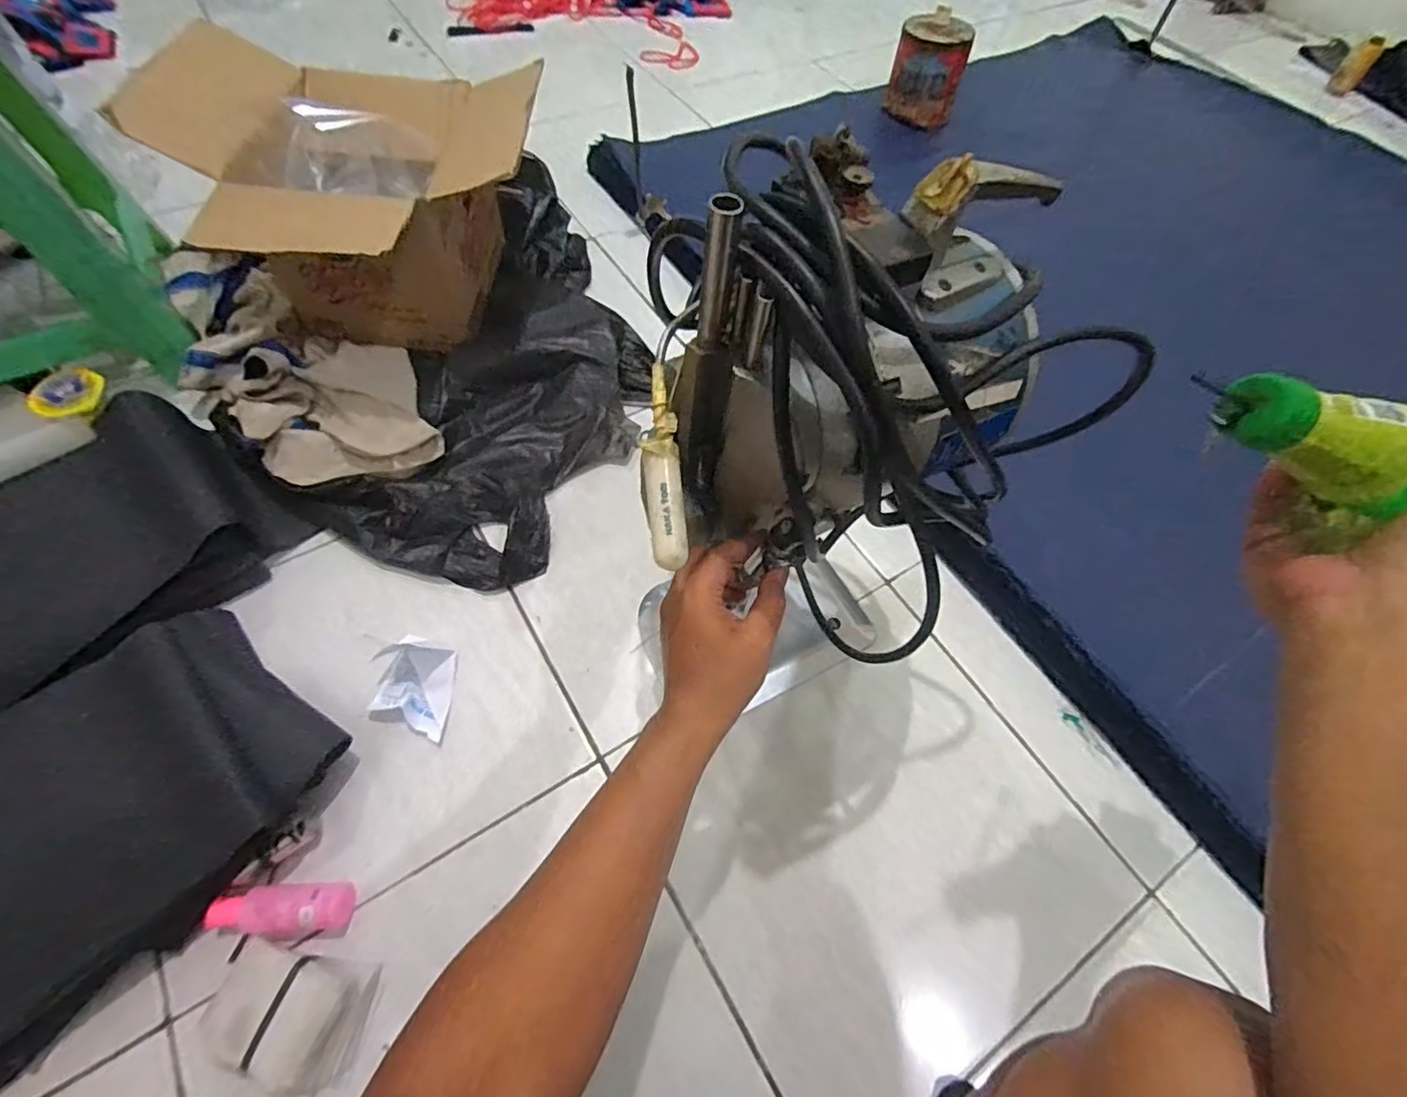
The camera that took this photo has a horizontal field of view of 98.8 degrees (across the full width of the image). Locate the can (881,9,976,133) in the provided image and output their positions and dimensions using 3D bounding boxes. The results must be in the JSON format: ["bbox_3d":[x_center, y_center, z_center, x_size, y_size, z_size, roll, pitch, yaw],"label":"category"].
[{"bbox_3d":[0.470,-1.003,1.268,0.140,0.160,0.111,6,59,-1],"label":"can"}]

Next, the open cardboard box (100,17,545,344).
[{"bbox_3d":[-0.428,-0.433,0.823,0.400,0.325,0.341,-2,59,-5],"label":"open cardboard box"}]

